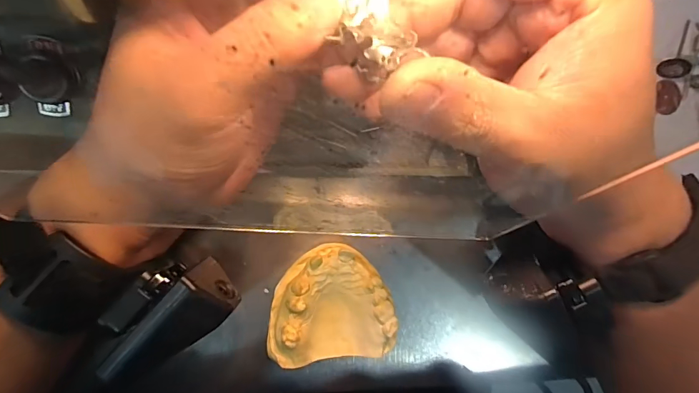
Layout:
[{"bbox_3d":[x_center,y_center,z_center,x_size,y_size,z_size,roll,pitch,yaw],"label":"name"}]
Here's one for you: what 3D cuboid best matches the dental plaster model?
[{"bbox_3d":[-0.011,0.061,0.232,0.068,0.037,0.063,-2,93,-8],"label":"dental plaster model"}]

